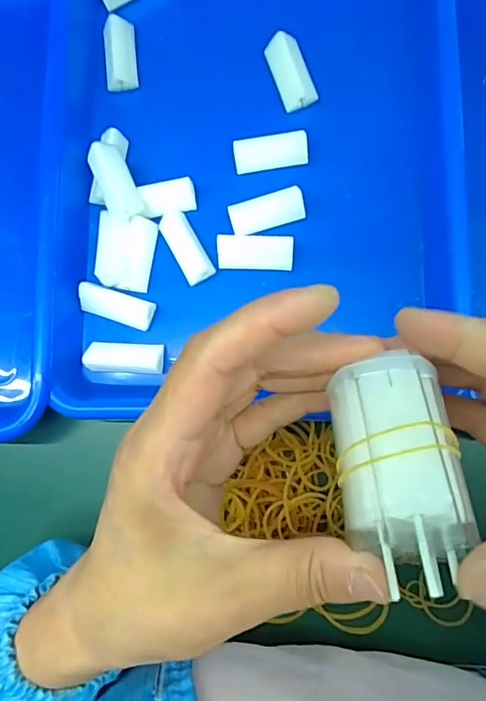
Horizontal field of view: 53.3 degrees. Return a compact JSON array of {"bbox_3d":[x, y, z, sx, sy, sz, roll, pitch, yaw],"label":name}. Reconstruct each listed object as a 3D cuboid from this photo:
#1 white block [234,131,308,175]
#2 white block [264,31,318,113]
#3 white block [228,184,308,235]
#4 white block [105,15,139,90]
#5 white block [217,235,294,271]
[{"bbox_3d":[0.018,-0.124,0.304,0.045,0.013,0.017,-9,81,3],"label":"white block"},{"bbox_3d":[0.031,-0.179,0.309,0.022,0.012,0.045,-20,81,1],"label":"white block"},{"bbox_3d":[0.015,-0.085,0.299,0.045,0.010,0.019,-18,81,2],"label":"white block"},{"bbox_3d":[-0.082,-0.199,0.325,0.019,0.016,0.046,-4,81,4],"label":"white block"},{"bbox_3d":[0.008,-0.060,0.296,0.045,0.011,0.020,1,82,5],"label":"white block"}]

